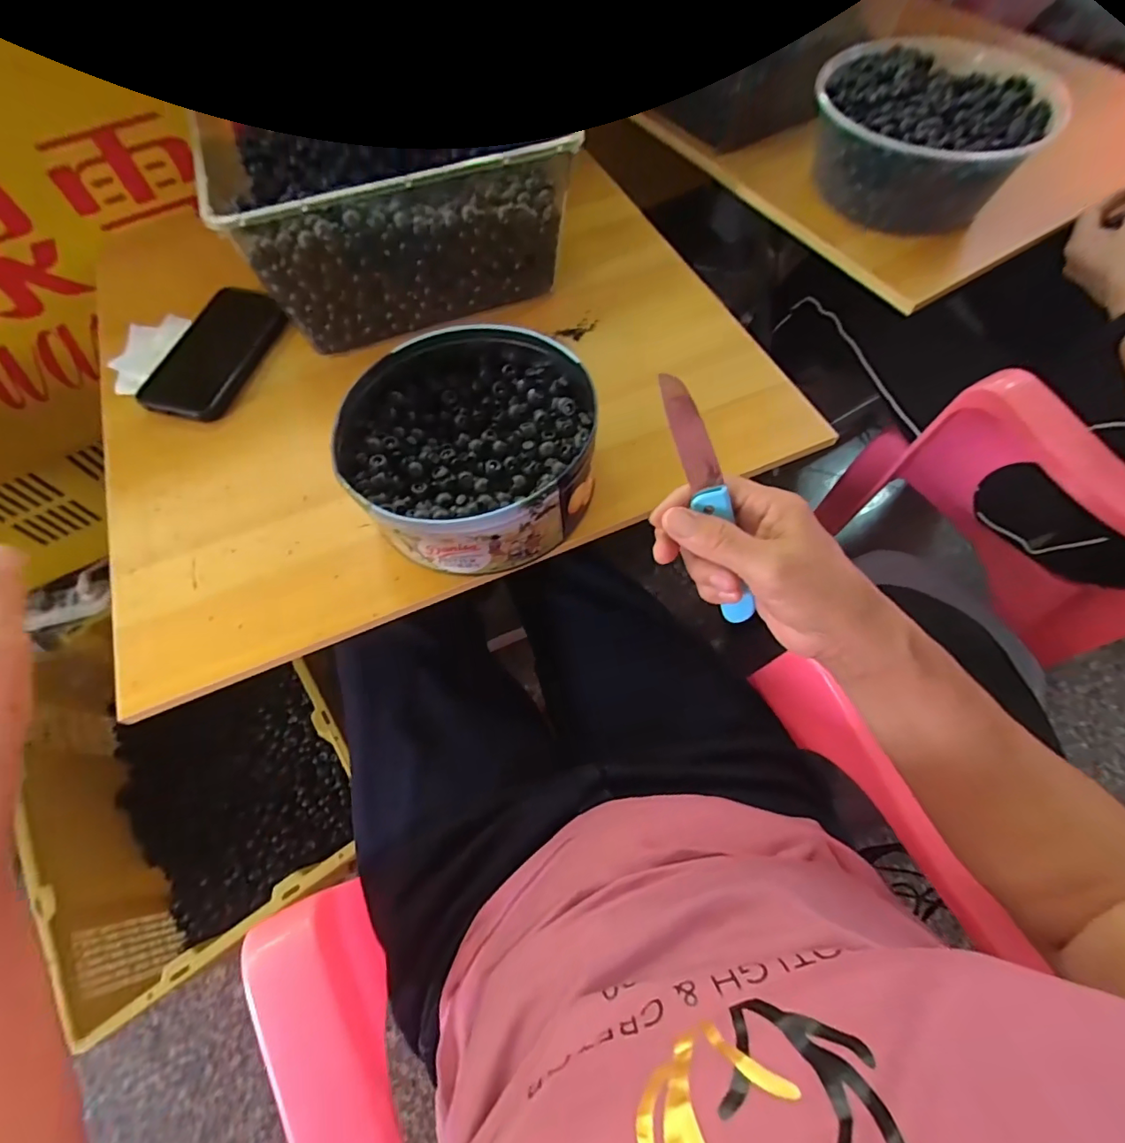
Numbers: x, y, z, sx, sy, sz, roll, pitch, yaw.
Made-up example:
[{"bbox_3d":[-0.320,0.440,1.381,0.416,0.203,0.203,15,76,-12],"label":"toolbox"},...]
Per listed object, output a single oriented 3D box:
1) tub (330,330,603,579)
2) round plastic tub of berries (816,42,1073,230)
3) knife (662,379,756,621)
[{"bbox_3d":[-0.073,-0.102,0.421,0.180,0.077,0.197,0,64,1],"label":"tub"},{"bbox_3d":[0.394,-0.467,0.593,0.214,0.116,0.189,31,68,15],"label":"round plastic tub of berries"},{"bbox_3d":[0.088,-0.036,0.308,0.015,0.162,0.016,-32,27,-14],"label":"knife"}]

